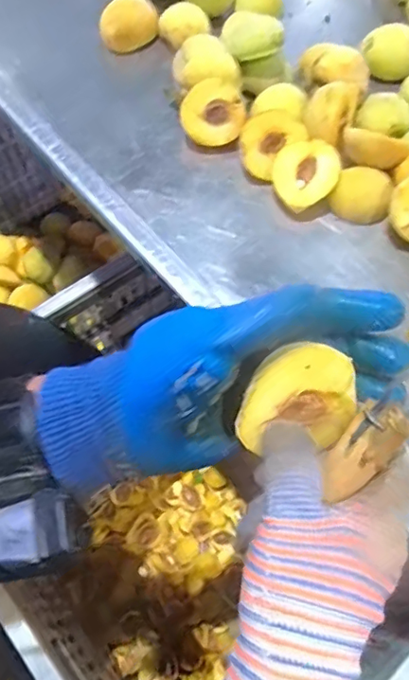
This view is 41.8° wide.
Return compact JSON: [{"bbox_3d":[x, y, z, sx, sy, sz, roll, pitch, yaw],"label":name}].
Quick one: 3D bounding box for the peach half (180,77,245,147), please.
[{"bbox_3d":[0.007,-0.216,0.511,0.058,0.056,0.026,-2,22,-1],"label":"peach half"}]

